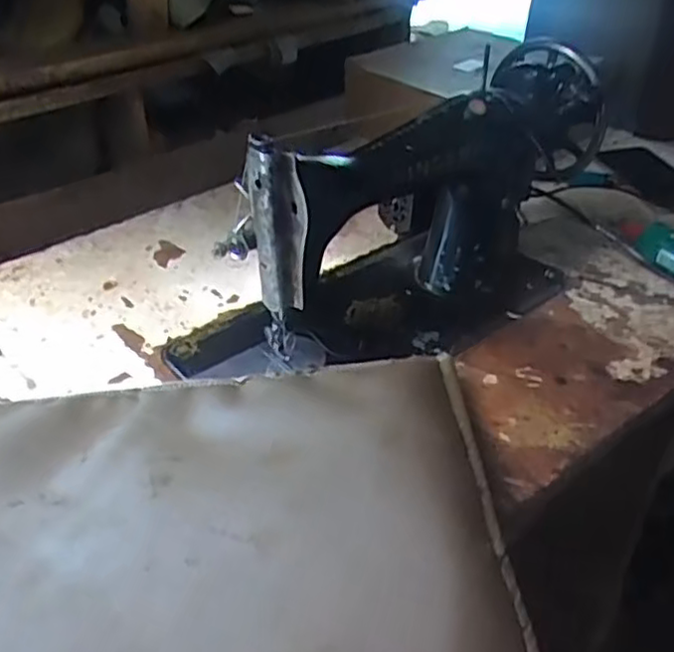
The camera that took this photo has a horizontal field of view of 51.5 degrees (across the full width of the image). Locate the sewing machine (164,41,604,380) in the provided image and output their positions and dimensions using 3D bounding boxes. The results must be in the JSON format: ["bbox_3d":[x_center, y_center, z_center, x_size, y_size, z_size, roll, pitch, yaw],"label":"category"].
[{"bbox_3d":[0.060,-0.098,0.633,0.428,0.198,0.163,-24,43,-29],"label":"sewing machine"}]

